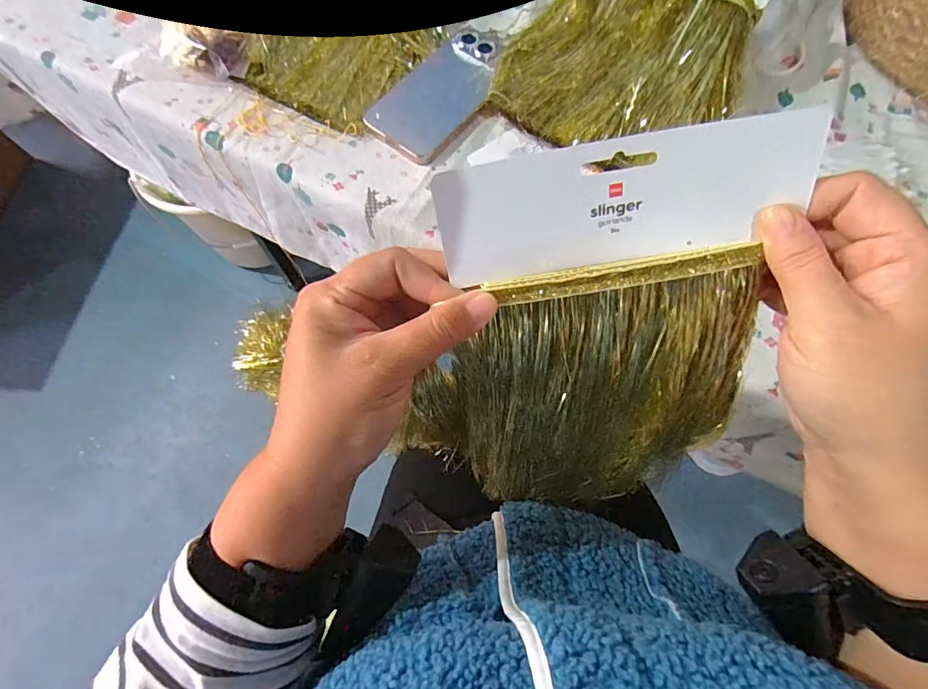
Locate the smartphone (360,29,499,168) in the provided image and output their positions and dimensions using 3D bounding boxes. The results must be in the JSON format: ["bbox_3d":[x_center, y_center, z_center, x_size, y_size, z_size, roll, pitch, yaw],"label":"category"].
[{"bbox_3d":[-0.016,-0.230,0.416,0.077,0.010,0.150,35,72,9],"label":"smartphone"}]

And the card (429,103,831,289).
[{"bbox_3d":[0.070,-0.062,0.204,0.159,0.054,0.013,-10,31,2],"label":"card"}]

